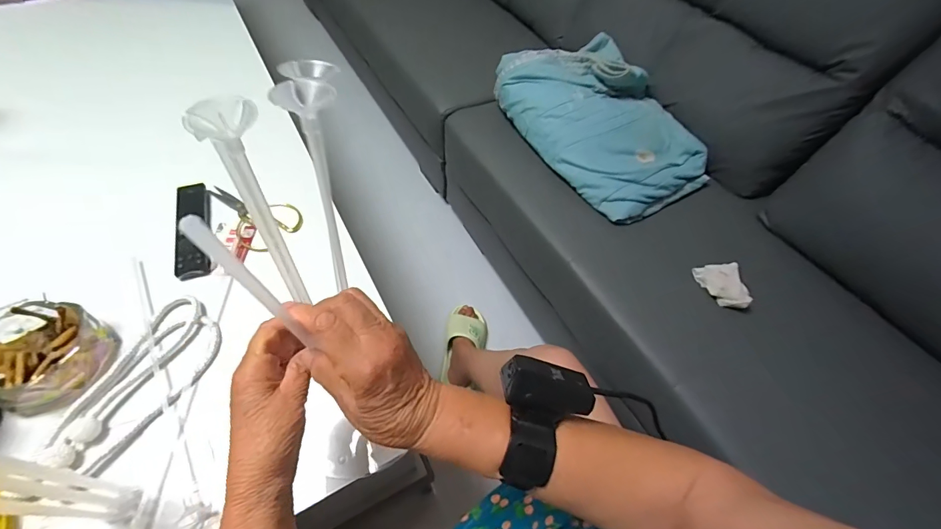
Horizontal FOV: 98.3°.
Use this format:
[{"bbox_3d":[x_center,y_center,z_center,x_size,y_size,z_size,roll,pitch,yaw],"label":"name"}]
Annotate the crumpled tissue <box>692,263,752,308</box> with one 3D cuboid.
[{"bbox_3d":[0.464,0.035,0.741,0.057,0.047,0.105,-16,58,-15],"label":"crumpled tissue"}]

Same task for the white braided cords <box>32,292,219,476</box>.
[{"bbox_3d":[-0.371,0.128,0.458,0.107,0.024,0.199,25,57,12],"label":"white braided cords"}]

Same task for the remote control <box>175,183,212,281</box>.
[{"bbox_3d":[-0.398,-0.052,0.582,0.041,0.021,0.161,-15,58,-14],"label":"remote control"}]

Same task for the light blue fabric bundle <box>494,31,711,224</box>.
[{"bbox_3d":[0.290,-0.330,0.912,0.299,0.130,0.465,-24,60,-20],"label":"light blue fabric bundle"}]

